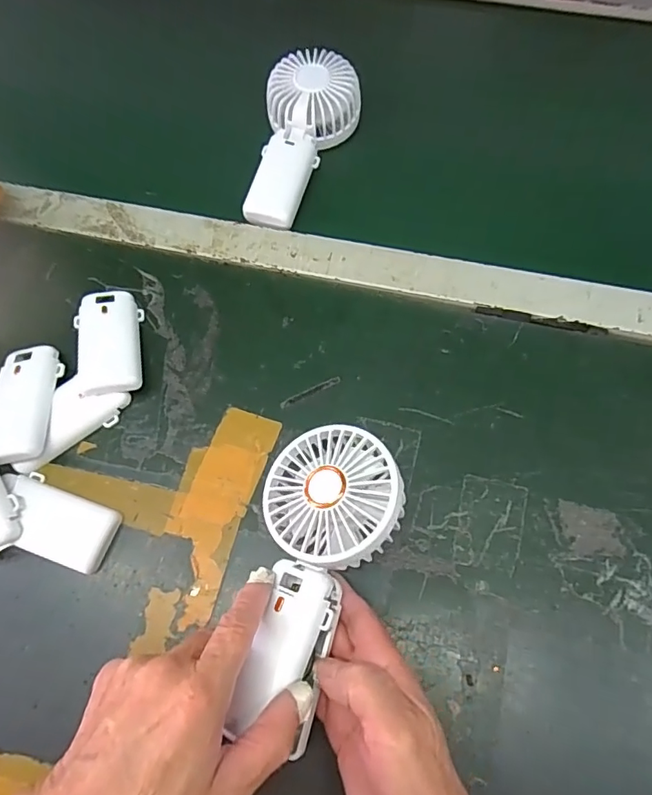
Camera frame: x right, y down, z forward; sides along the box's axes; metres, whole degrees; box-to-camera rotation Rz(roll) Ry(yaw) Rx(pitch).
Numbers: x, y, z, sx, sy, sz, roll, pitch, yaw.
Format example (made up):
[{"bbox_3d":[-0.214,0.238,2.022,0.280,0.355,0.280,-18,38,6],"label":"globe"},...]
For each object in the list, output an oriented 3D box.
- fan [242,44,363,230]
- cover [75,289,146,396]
[{"bbox_3d":[-0.027,-0.233,0.452,0.082,0.044,0.163,15,71,9],"label":"fan"},{"bbox_3d":[-0.170,-0.046,0.397,0.047,0.021,0.094,-10,69,0],"label":"cover"}]

